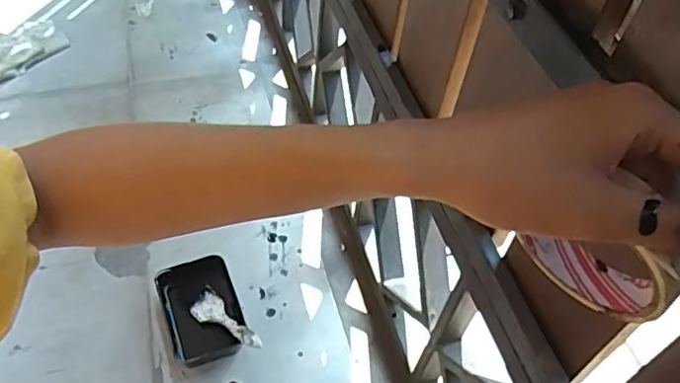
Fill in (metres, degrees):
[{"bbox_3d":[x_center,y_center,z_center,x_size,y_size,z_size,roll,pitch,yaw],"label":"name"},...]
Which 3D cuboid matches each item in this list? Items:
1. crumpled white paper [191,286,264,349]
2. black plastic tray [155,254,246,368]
[{"bbox_3d":[-0.180,0.205,0.925,0.051,0.016,0.147,-36,43,-29],"label":"crumpled white paper"},{"bbox_3d":[-0.222,0.193,0.952,0.115,0.050,0.174,-17,54,-18],"label":"black plastic tray"}]

